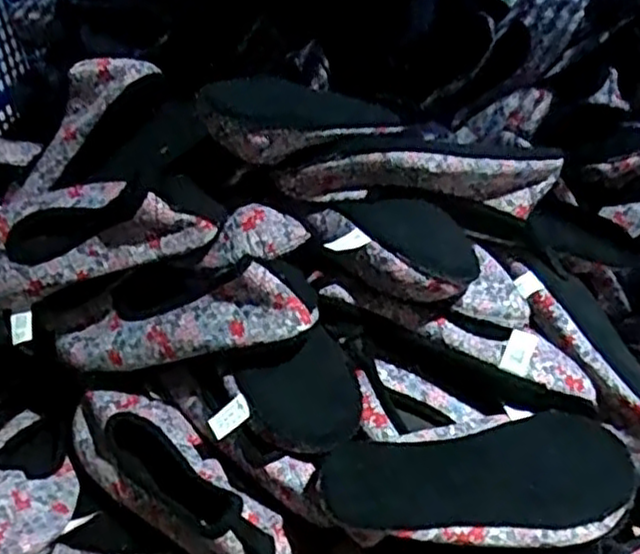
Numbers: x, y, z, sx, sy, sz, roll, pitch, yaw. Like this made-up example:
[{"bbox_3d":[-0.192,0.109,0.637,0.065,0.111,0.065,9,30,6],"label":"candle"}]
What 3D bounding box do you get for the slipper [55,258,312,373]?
[{"bbox_3d":[-0.124,0.031,0.604,0.237,0.061,0.076,-10,36,26],"label":"slipper"}]

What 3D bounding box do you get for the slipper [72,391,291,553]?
[{"bbox_3d":[-0.121,0.156,0.588,0.248,0.058,0.081,29,51,33],"label":"slipper"}]

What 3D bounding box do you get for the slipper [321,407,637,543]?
[{"bbox_3d":[0.124,0.152,0.549,0.250,0.059,0.095,-8,41,-4],"label":"slipper"}]

